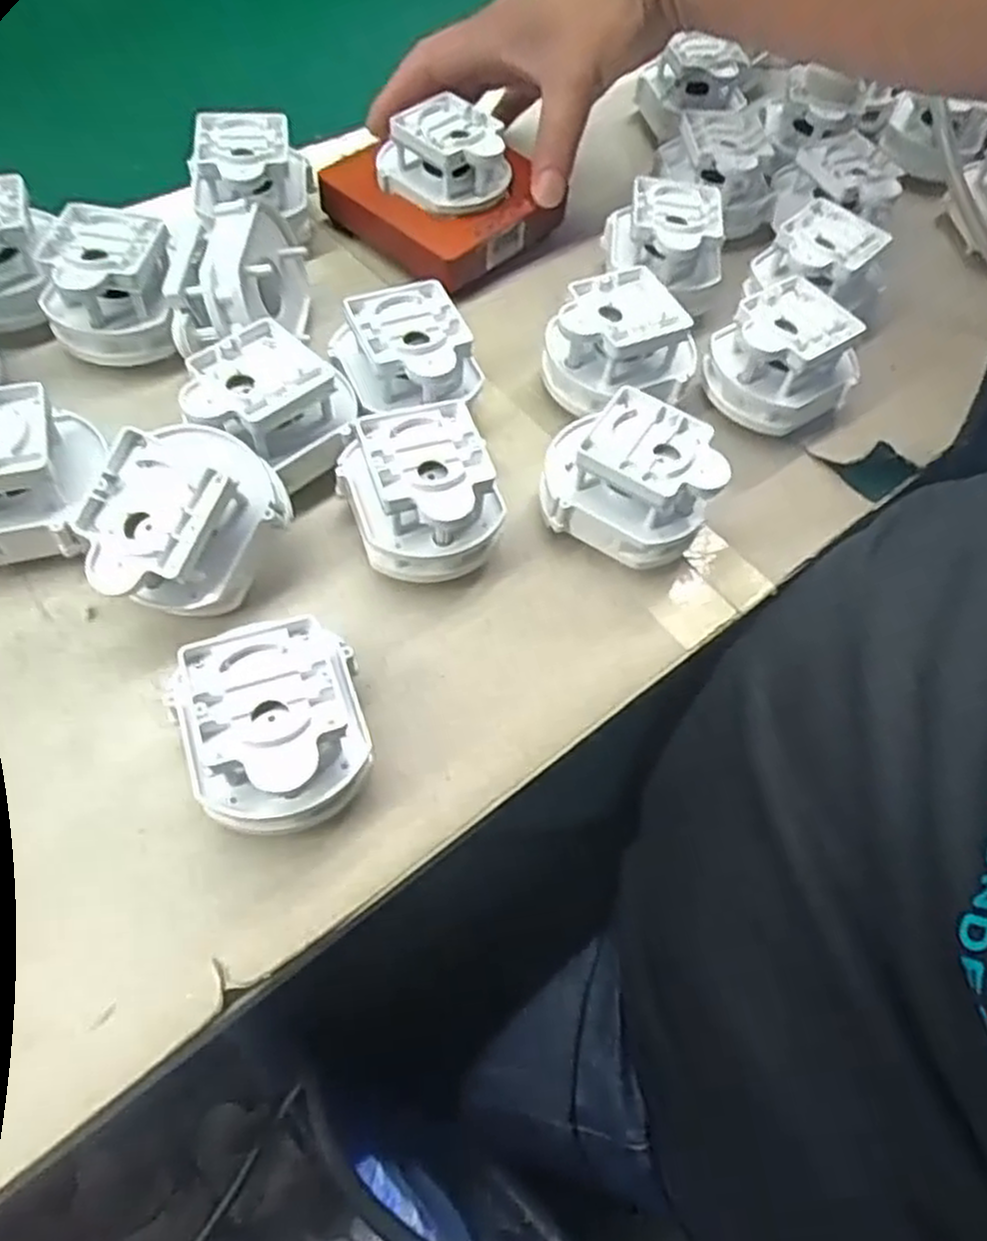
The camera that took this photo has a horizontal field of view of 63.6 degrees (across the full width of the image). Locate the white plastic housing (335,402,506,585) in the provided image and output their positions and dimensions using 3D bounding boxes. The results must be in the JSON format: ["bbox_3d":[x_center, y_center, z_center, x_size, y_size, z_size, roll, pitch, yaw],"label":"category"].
[{"bbox_3d":[-0.029,-0.048,0.320,0.054,0.051,0.063,-19,62,-15],"label":"white plastic housing"}]

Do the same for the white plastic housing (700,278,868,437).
[{"bbox_3d":[0.135,-0.124,0.381,0.061,0.048,0.060,-23,63,-17],"label":"white plastic housing"}]

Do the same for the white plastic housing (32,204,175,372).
[{"bbox_3d":[-0.170,-0.147,0.357,0.053,0.048,0.056,-7,60,-9],"label":"white plastic housing"}]

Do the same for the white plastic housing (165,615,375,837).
[{"bbox_3d":[-0.070,0.039,0.264,0.054,0.051,0.061,-16,62,-14],"label":"white plastic housing"}]

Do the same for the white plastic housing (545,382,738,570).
[{"bbox_3d":[0.057,-0.060,0.336,0.071,0.050,0.062,23,60,9],"label":"white plastic housing"}]

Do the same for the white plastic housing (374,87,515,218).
[{"bbox_3d":[-0.027,-0.237,0.408,0.060,0.033,0.049,29,61,12],"label":"white plastic housing"}]

